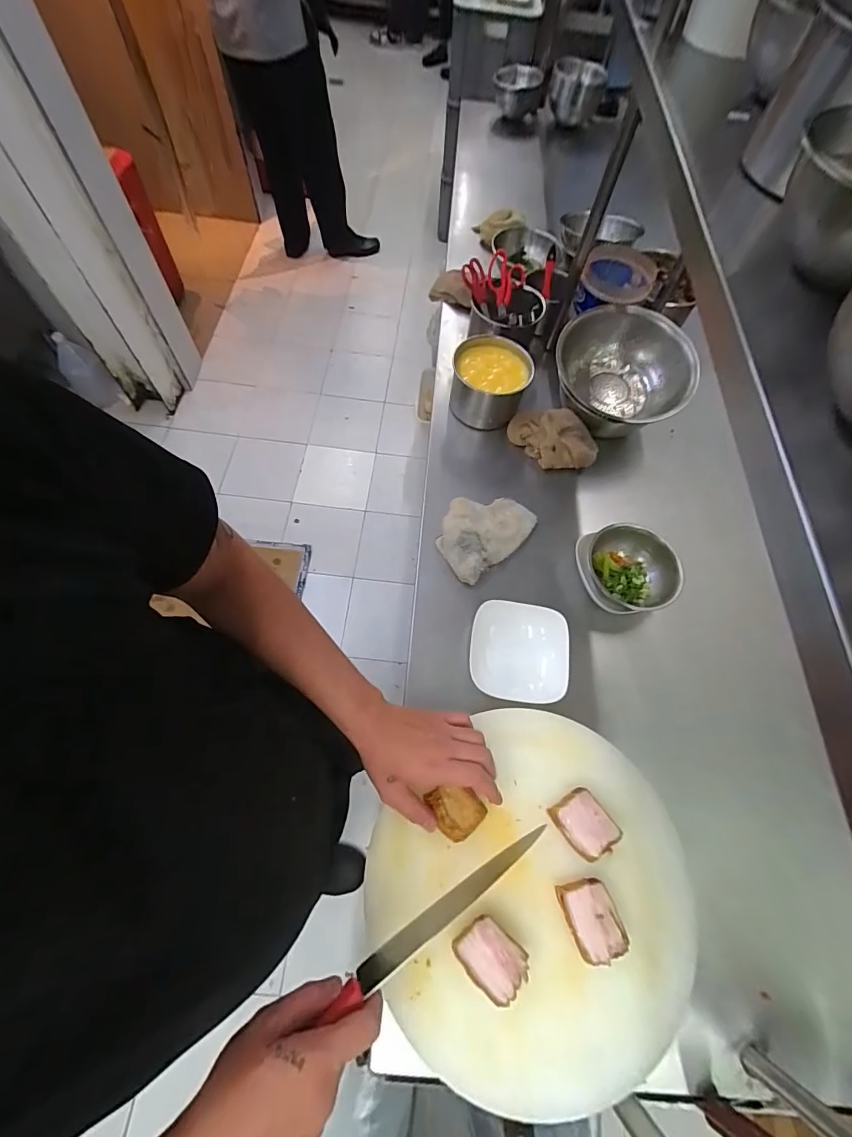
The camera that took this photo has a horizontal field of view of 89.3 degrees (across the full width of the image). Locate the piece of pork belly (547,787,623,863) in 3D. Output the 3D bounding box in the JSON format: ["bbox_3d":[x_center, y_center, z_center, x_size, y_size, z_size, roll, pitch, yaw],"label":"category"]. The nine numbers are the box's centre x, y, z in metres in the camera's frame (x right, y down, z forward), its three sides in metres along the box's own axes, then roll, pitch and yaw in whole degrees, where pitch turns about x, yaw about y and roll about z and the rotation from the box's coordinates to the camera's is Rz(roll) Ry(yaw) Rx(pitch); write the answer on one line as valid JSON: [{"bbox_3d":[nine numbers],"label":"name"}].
[{"bbox_3d":[0.182,0.290,0.489,0.053,0.018,0.069,-33,70,-18],"label":"piece of pork belly"}]

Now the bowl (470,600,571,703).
[{"bbox_3d":[0.140,0.120,0.646,0.142,0.037,0.145,8,63,0],"label":"bowl"}]

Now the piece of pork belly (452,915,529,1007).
[{"bbox_3d":[0.065,0.387,0.430,0.067,0.017,0.051,39,67,15],"label":"piece of pork belly"}]

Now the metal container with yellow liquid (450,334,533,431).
[{"bbox_3d":[0.124,-0.364,0.876,0.141,0.136,0.143,9,65,0],"label":"metal container with yellow liquid"}]

